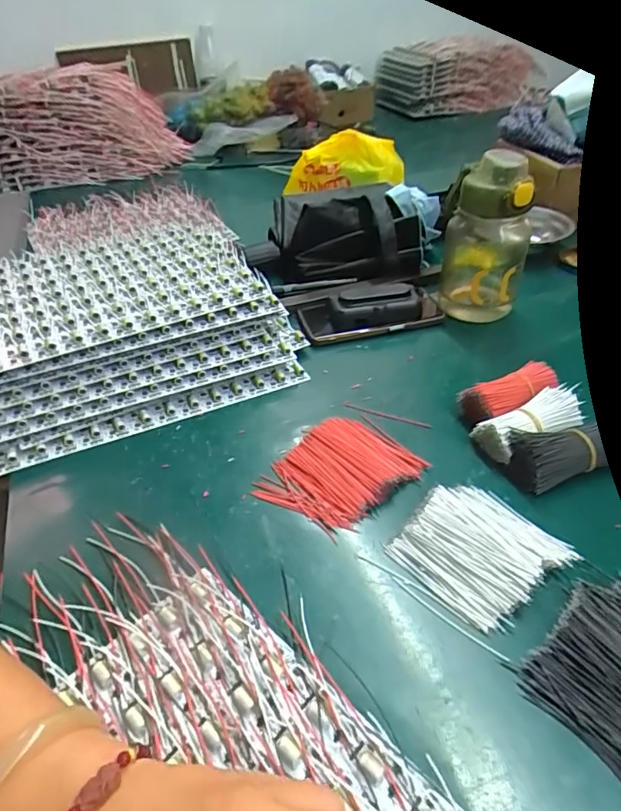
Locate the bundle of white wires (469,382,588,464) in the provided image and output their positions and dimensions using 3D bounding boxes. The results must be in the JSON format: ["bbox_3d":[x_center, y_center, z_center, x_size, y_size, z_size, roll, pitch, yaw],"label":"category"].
[{"bbox_3d":[0.186,0.015,0.426,0.088,0.039,0.040,-16,43,-16],"label":"bundle of white wires"}]

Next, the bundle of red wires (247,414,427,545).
[{"bbox_3d":[0.024,0.052,0.408,0.118,0.017,0.089,-32,49,-31],"label":"bundle of red wires"}]

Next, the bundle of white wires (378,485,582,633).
[{"bbox_3d":[0.117,0.095,0.345,0.098,0.018,0.088,-26,46,-26],"label":"bundle of white wires"}]

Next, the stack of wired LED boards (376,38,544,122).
[{"bbox_3d":[0.357,-0.784,1.204,0.394,0.155,0.118,-25,50,-20],"label":"stack of wired LED boards"}]

